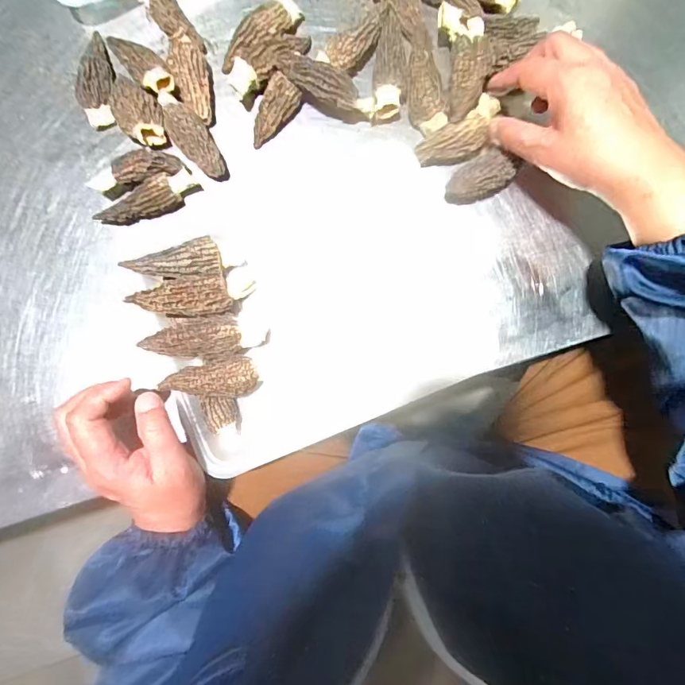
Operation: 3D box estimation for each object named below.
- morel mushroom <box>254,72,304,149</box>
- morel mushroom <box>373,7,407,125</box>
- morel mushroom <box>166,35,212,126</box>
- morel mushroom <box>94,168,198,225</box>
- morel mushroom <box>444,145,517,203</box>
[{"bbox_3d":[-0.062,-0.202,0.390,0.028,0.017,0.057,37,89,4],"label":"morel mushroom"},{"bbox_3d":[0.041,-0.239,0.386,0.028,0.025,0.090,0,86,3],"label":"morel mushroom"},{"bbox_3d":[-0.132,-0.229,0.394,0.029,0.029,0.071,-15,86,2],"label":"morel mushroom"},{"bbox_3d":[-0.171,-0.122,0.390,0.090,0.029,0.026,-25,85,1],"label":"morel mushroom"},{"bbox_3d":[0.116,-0.138,0.379,0.053,0.029,0.032,-30,85,1],"label":"morel mushroom"}]

